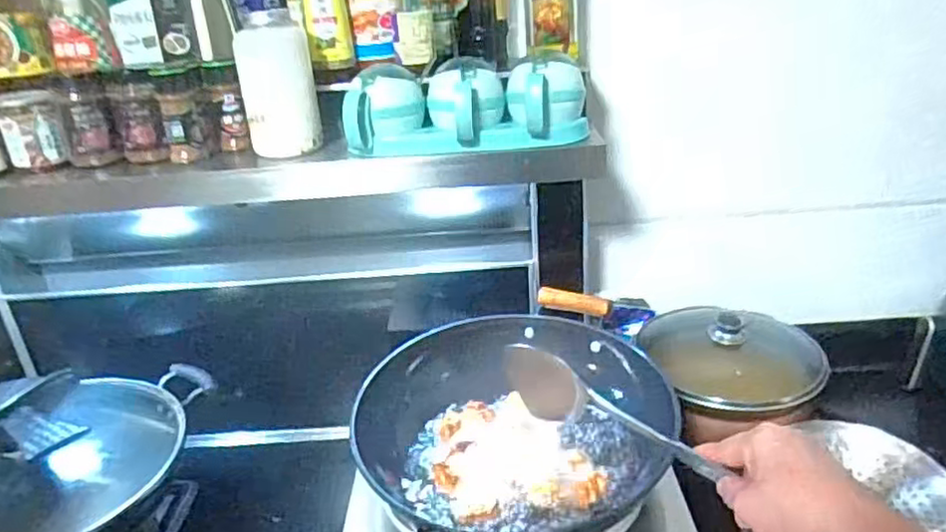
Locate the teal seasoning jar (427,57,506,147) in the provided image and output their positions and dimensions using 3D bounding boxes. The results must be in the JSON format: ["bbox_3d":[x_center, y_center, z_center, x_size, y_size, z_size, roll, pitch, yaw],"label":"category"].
[{"bbox_3d":[-0.009,-0.182,0.743,0.083,0.070,0.108,1,25,5],"label":"teal seasoning jar"}]

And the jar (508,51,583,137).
[{"bbox_3d":[0.079,-0.188,0.734,0.083,0.076,0.081,1,25,5],"label":"jar"}]

